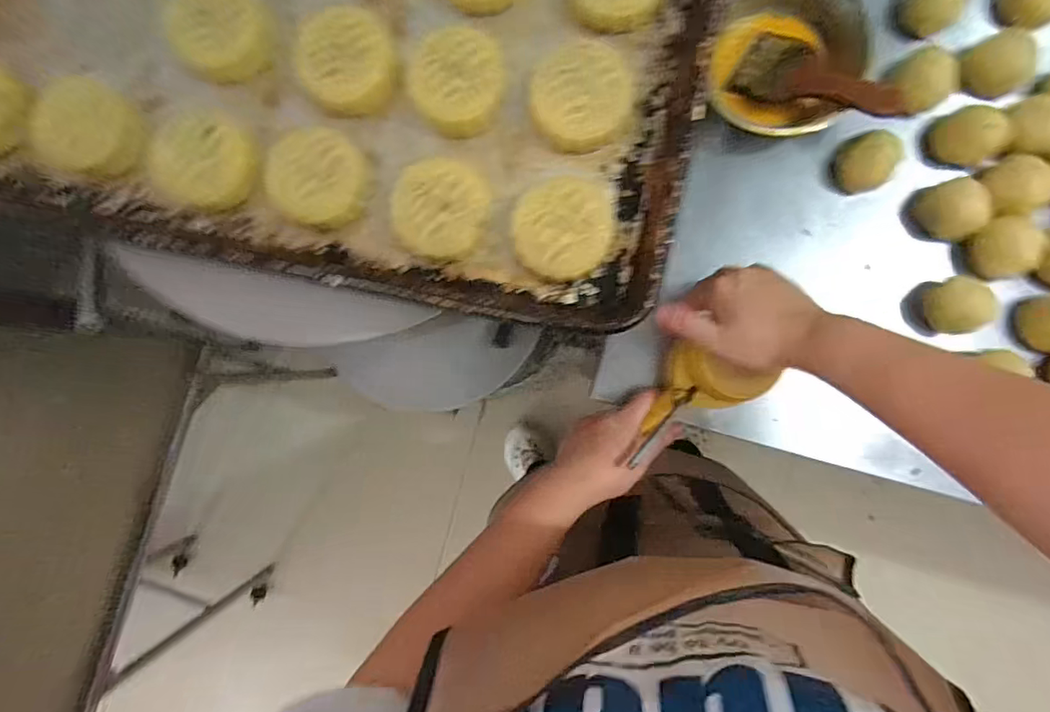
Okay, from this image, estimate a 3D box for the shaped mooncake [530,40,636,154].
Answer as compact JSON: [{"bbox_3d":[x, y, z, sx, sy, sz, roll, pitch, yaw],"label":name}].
[{"bbox_3d":[0.037,-0.172,0.338,0.068,0.027,0.064,0,87,5],"label":"shaped mooncake"}]

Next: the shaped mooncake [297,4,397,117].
[{"bbox_3d":[-0.123,-0.207,0.355,0.061,0.026,0.066,7,88,5],"label":"shaped mooncake"}]

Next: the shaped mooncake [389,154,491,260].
[{"bbox_3d":[-0.057,-0.100,0.341,0.062,0.020,0.065,0,87,5],"label":"shaped mooncake"}]

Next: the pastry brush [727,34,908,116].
[{"bbox_3d":[0.287,-0.268,0.497,0.155,0.014,0.063,28,90,20],"label":"pastry brush"}]

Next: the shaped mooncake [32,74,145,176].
[{"bbox_3d":[-0.308,-0.159,0.358,0.054,0.030,0.064,27,90,6],"label":"shaped mooncake"}]

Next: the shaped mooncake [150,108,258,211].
[{"bbox_3d":[-0.227,-0.138,0.360,0.050,0.034,0.065,10,88,5],"label":"shaped mooncake"}]

